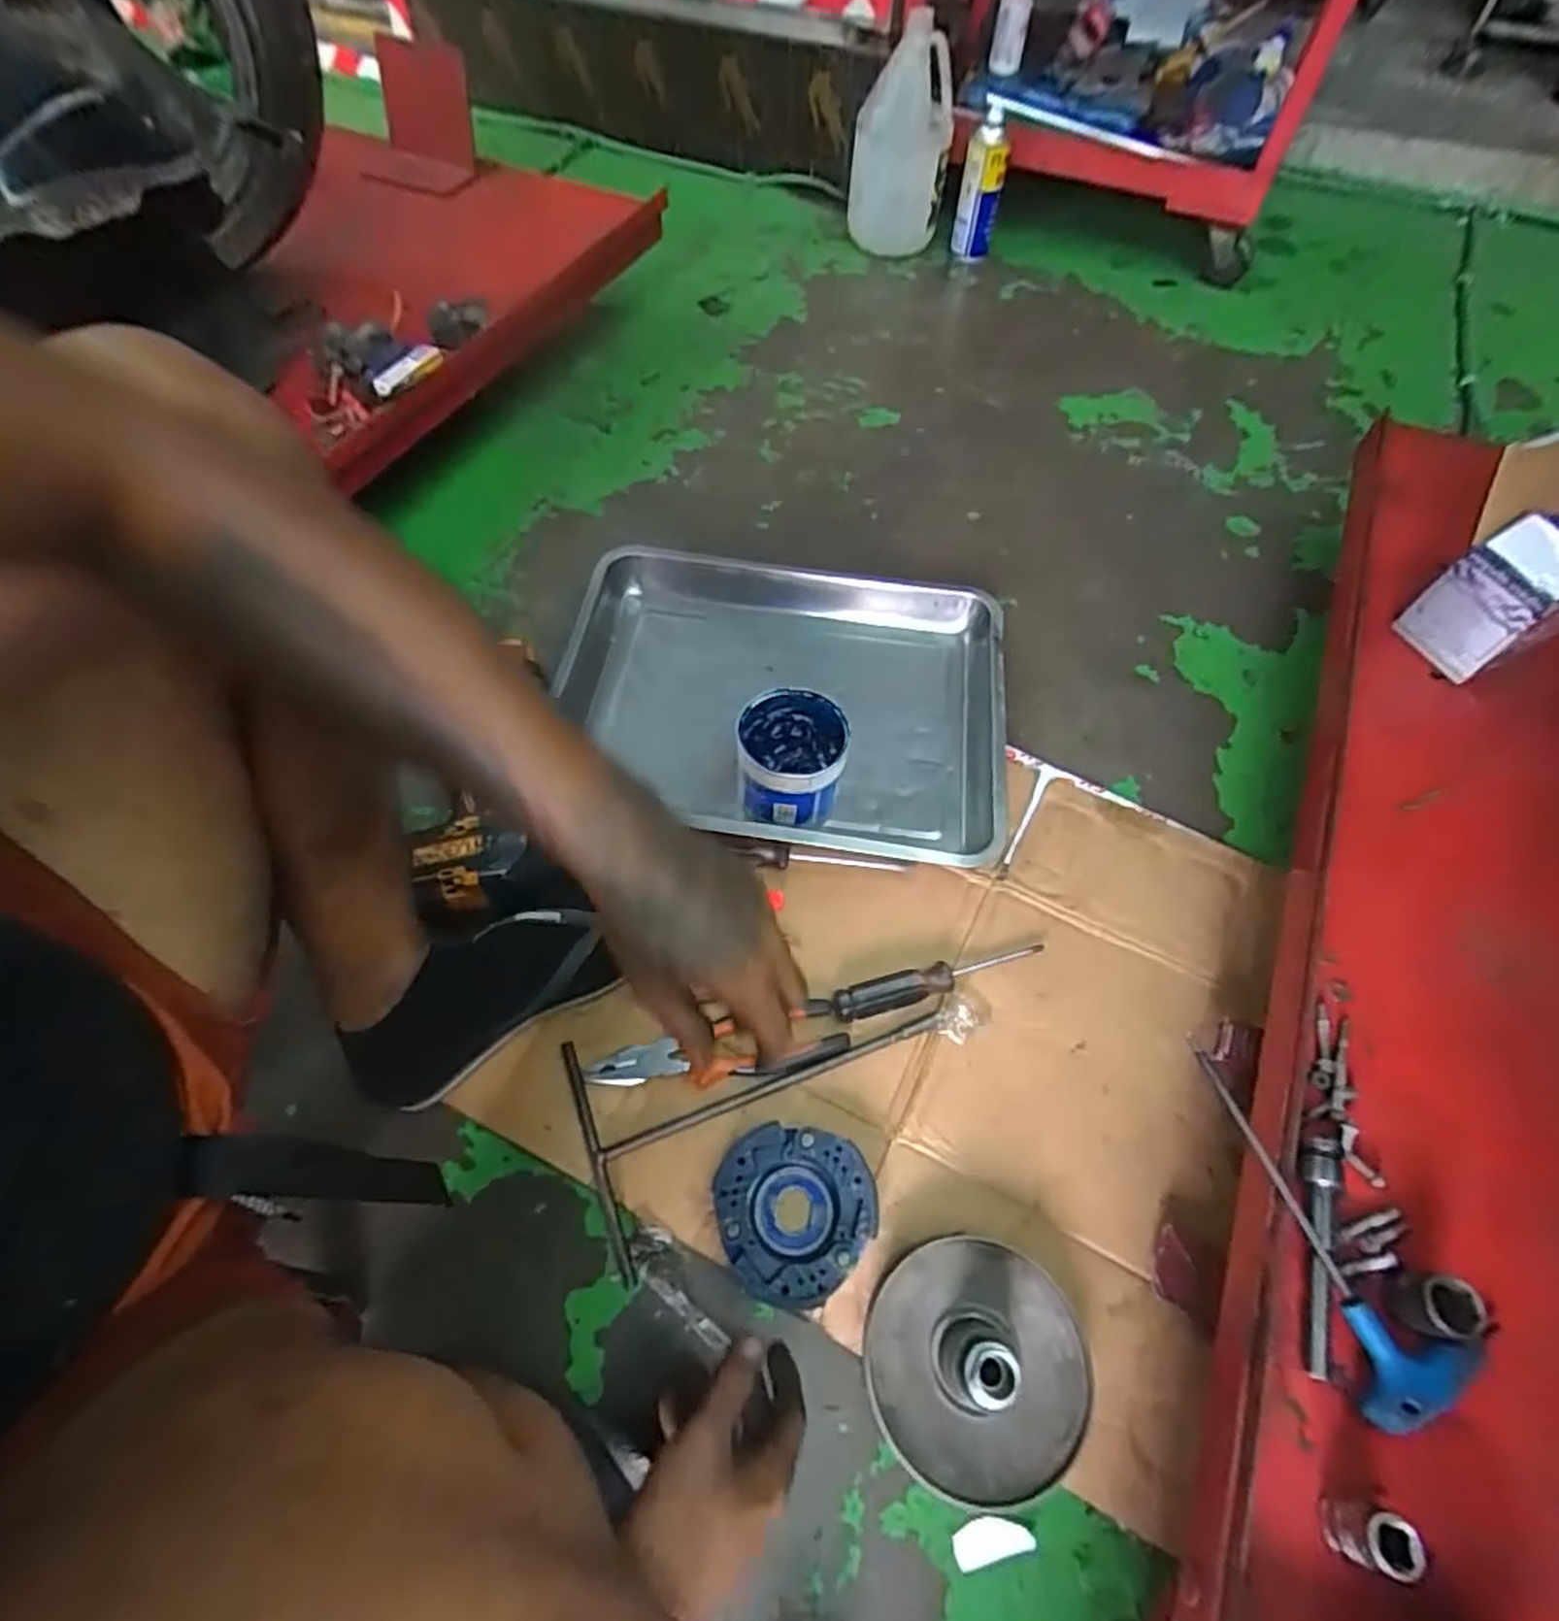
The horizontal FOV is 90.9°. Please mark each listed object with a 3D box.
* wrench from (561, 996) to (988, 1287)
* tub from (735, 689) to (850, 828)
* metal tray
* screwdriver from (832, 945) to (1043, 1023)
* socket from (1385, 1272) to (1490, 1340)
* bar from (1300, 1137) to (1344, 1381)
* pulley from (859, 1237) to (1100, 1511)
[{"bbox_3d":[0.012,0.214,0.610,0.333,0.022,0.161,-18,60,-10],"label":"wrench"},{"bbox_3d":[0.012,-0.044,0.722,0.095,0.096,0.103,-1,59,1],"label":"tub"},{"bbox_3d":[0.003,-0.112,0.790,0.439,0.056,0.351,5,59,4],"label":"metal tray"},{"bbox_3d":[0.134,0.139,0.647,0.186,0.022,0.028,-16,60,-8],"label":"screwdriver"},{"bbox_3d":[0.350,0.267,0.415,0.034,0.036,0.029,2,59,2],"label":"socket"},{"bbox_3d":[0.303,0.246,0.432,0.023,0.018,0.124,18,61,12],"label":"bar"},{"bbox_3d":[0.130,0.358,0.495,0.140,0.081,0.139,-1,59,1],"label":"pulley"}]

